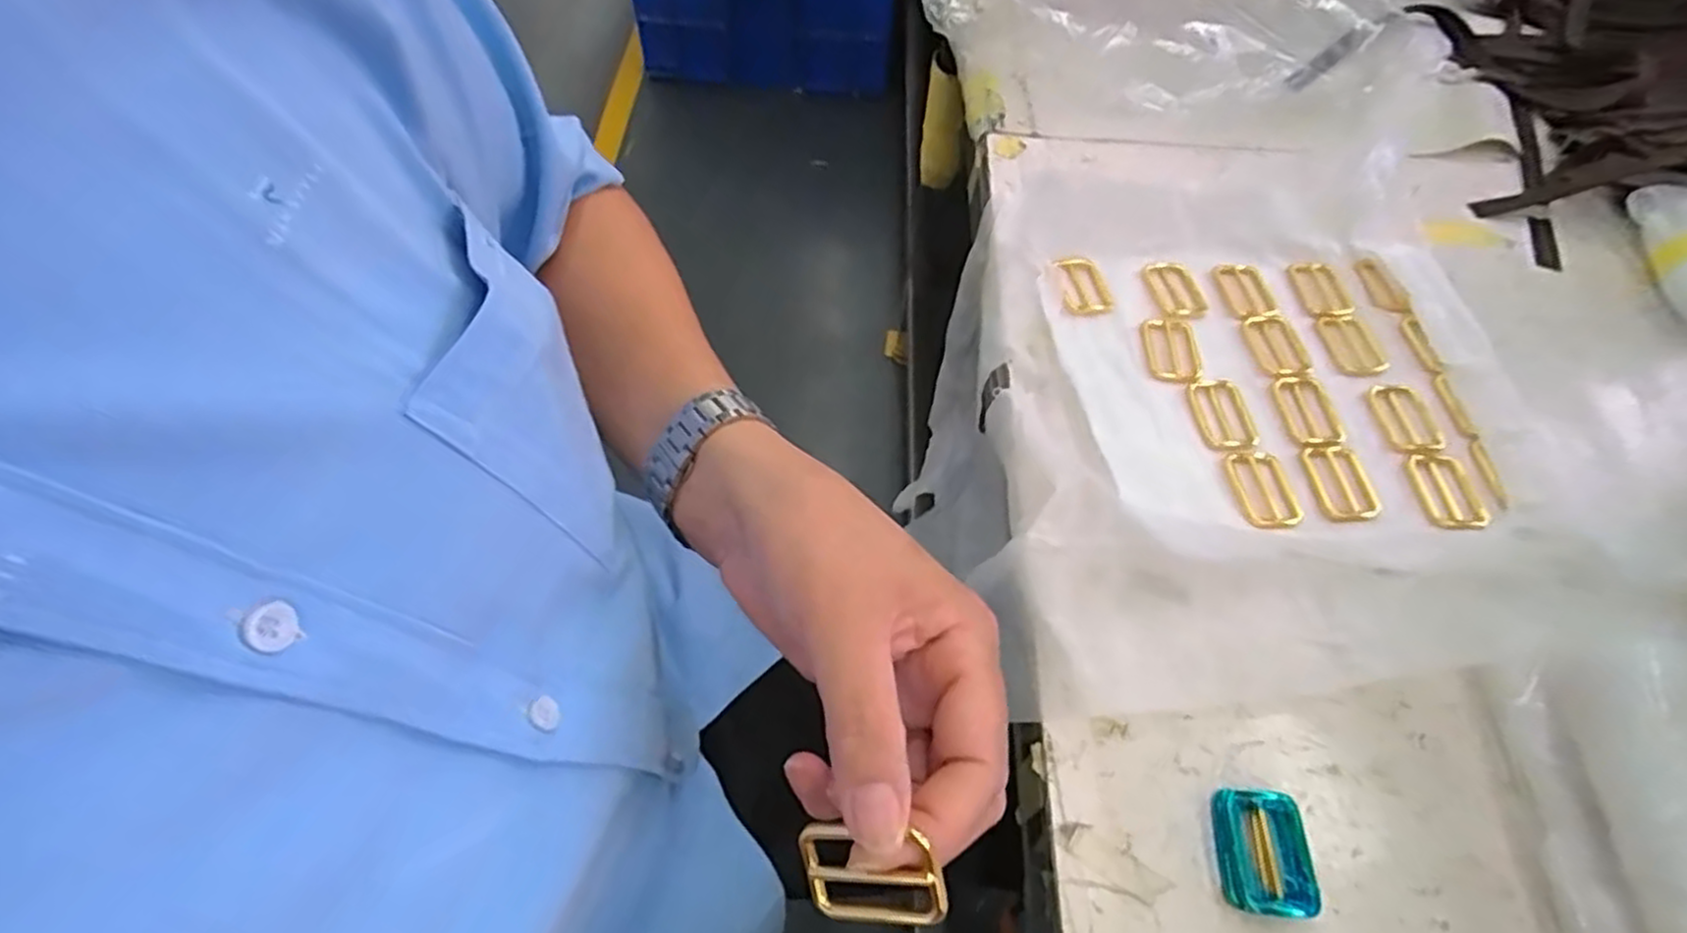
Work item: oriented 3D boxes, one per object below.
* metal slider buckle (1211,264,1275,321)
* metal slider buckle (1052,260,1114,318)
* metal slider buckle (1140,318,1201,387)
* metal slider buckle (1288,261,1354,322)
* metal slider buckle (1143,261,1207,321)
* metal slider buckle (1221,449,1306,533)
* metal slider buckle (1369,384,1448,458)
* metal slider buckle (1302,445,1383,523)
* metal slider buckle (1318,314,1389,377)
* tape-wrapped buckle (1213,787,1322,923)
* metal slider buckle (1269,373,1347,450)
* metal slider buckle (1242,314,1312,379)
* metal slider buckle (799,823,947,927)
[{"bbox_3d":[0.252,-0.111,0.469,0.024,0.006,0.048,-1,59,-4],"label":"metal slider buckle"},{"bbox_3d":[0.147,-0.111,0.460,0.033,0.008,0.045,-11,60,-10],"label":"metal slider buckle"},{"bbox_3d":[0.192,-0.067,0.439,0.033,0.004,0.051,6,59,0],"label":"metal slider buckle"},{"bbox_3d":[0.303,-0.111,0.475,0.024,0.007,0.048,-3,59,-6],"label":"metal slider buckle"},{"bbox_3d":[0.206,-0.111,0.465,0.028,0.007,0.048,-9,60,-9],"label":"metal slider buckle"},{"bbox_3d":[0.219,0.012,0.389,0.032,0.005,0.045,-2,59,-5],"label":"metal slider buckle"},{"bbox_3d":[0.317,-0.026,0.421,0.030,0.004,0.049,3,59,-2],"label":"metal slider buckle"},{"bbox_3d":[0.262,0.009,0.396,0.033,0.004,0.046,-7,60,-8],"label":"metal slider buckle"},{"bbox_3d":[0.306,-0.073,0.452,0.027,0.006,0.046,-4,59,-6],"label":"metal slider buckle"},{"bbox_3d":[0.165,0.153,0.296,0.033,0.013,0.045,4,59,-2],"label":"tape-wrapped buckle"},{"bbox_3d":[0.261,-0.031,0.420,0.029,0.004,0.049,-2,59,-5],"label":"metal slider buckle"},{"bbox_3d":[0.259,-0.072,0.447,0.028,0.007,0.047,-5,59,-7],"label":"metal slider buckle"},{"bbox_3d":[0.008,0.123,0.225,0.045,0.006,0.030,-8,95,25],"label":"metal slider buckle"}]

